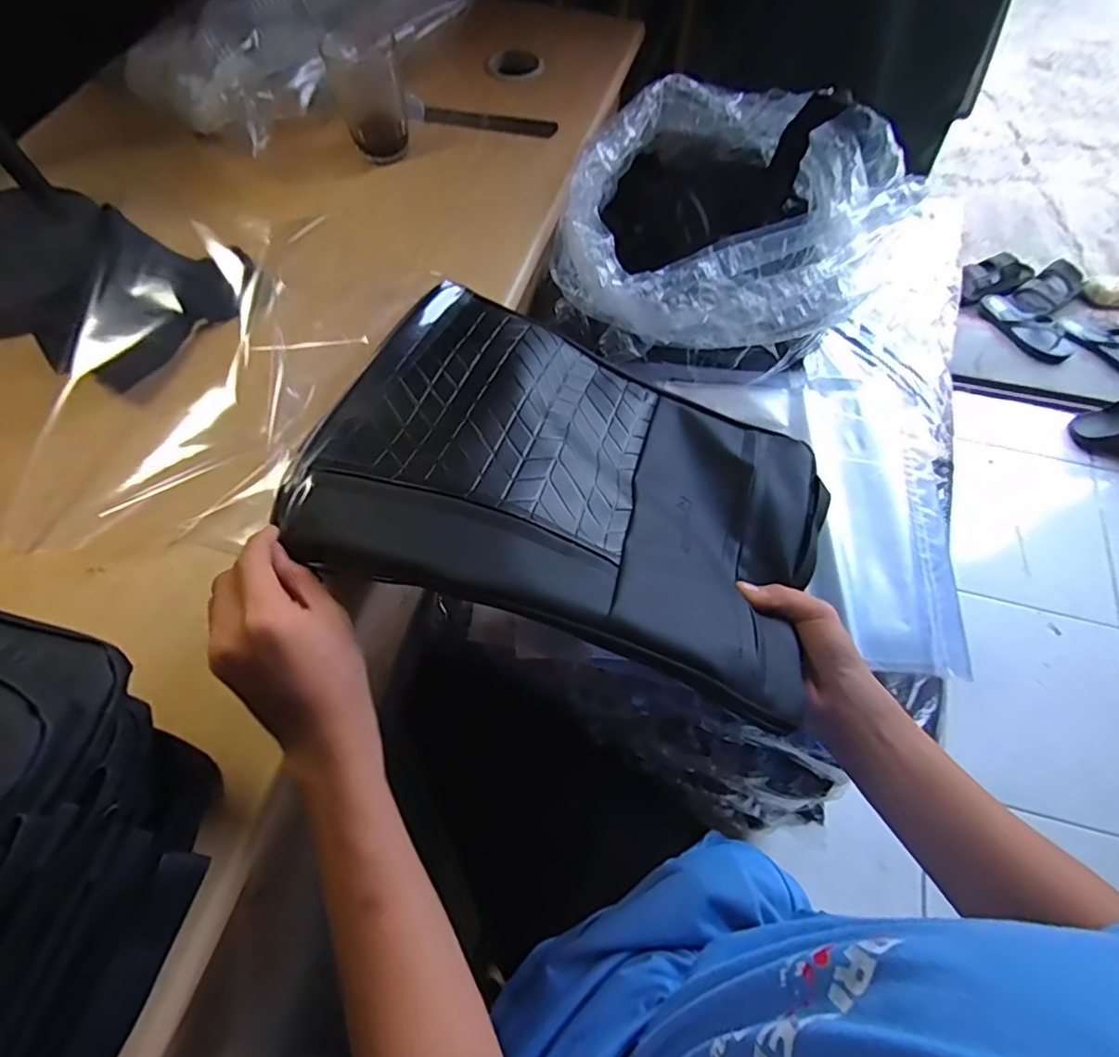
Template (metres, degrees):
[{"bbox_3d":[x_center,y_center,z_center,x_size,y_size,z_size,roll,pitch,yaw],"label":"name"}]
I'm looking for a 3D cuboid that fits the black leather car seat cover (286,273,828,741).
[{"bbox_3d":[0.019,-0.039,0.413,0.351,0.040,0.270,24,47,-1],"label":"black leather car seat cover"}]

